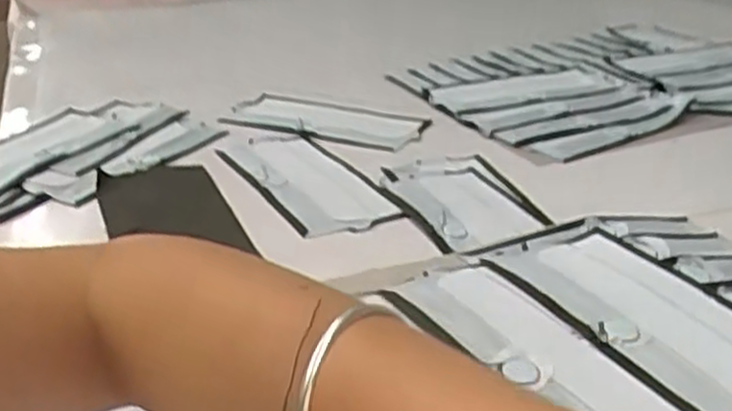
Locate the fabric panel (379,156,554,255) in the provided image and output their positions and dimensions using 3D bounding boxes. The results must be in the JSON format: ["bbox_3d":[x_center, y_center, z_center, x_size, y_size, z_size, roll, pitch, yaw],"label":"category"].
[{"bbox_3d":[0.091,-0.005,0.708,0.115,0.022,0.202,-10,28,-18],"label":"fabric panel"}]

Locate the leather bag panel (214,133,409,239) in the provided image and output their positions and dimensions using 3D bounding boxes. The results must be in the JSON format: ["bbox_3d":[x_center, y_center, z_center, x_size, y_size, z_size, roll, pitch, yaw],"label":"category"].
[{"bbox_3d":[-0.057,-0.024,0.762,0.110,0.015,0.230,-17,30,-29],"label":"leather bag panel"}]

